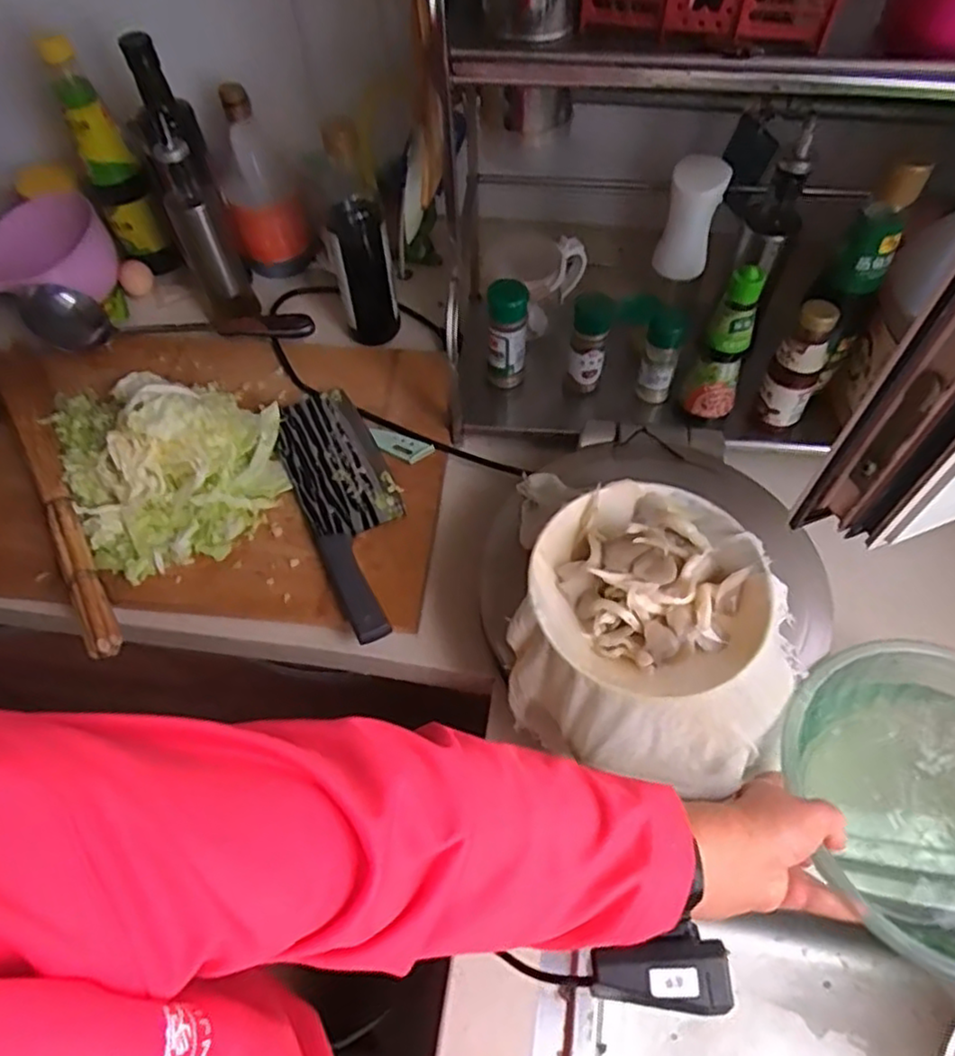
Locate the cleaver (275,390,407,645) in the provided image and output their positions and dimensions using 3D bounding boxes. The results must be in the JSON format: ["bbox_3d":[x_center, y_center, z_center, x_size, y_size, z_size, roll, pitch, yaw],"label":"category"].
[{"bbox_3d":[-0.123,-0.025,0.676,0.095,0.018,0.295,-23,60,-12],"label":"cleaver"}]

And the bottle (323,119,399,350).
[{"bbox_3d":[-0.135,-0.321,0.751,0.063,0.221,0.065,-17,59,-9],"label":"bottle"}]

